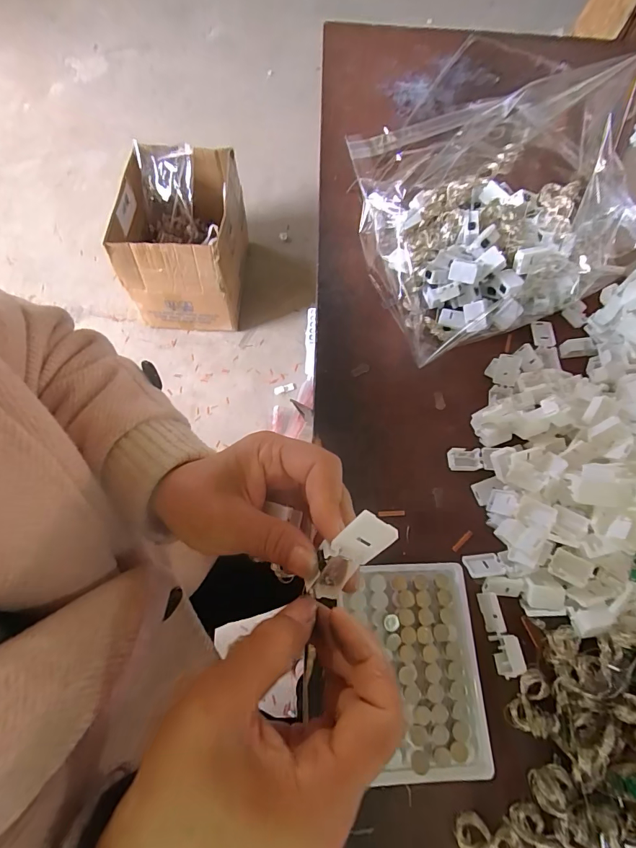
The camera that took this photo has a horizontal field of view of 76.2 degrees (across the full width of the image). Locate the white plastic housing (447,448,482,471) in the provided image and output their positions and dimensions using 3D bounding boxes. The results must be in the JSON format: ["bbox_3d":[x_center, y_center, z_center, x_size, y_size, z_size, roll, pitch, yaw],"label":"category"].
[{"bbox_3d":[0.127,0.031,0.351,0.027,0.008,0.019,1,67,-2],"label":"white plastic housing"}]

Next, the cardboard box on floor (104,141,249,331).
[{"bbox_3d":[-0.377,-0.511,1.155,0.296,0.299,0.371,2,67,-1],"label":"cardboard box on floor"}]

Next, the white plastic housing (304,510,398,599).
[{"bbox_3d":[0.014,0.063,0.192,0.021,0.056,0.011,32,29,-2],"label":"white plastic housing"}]

